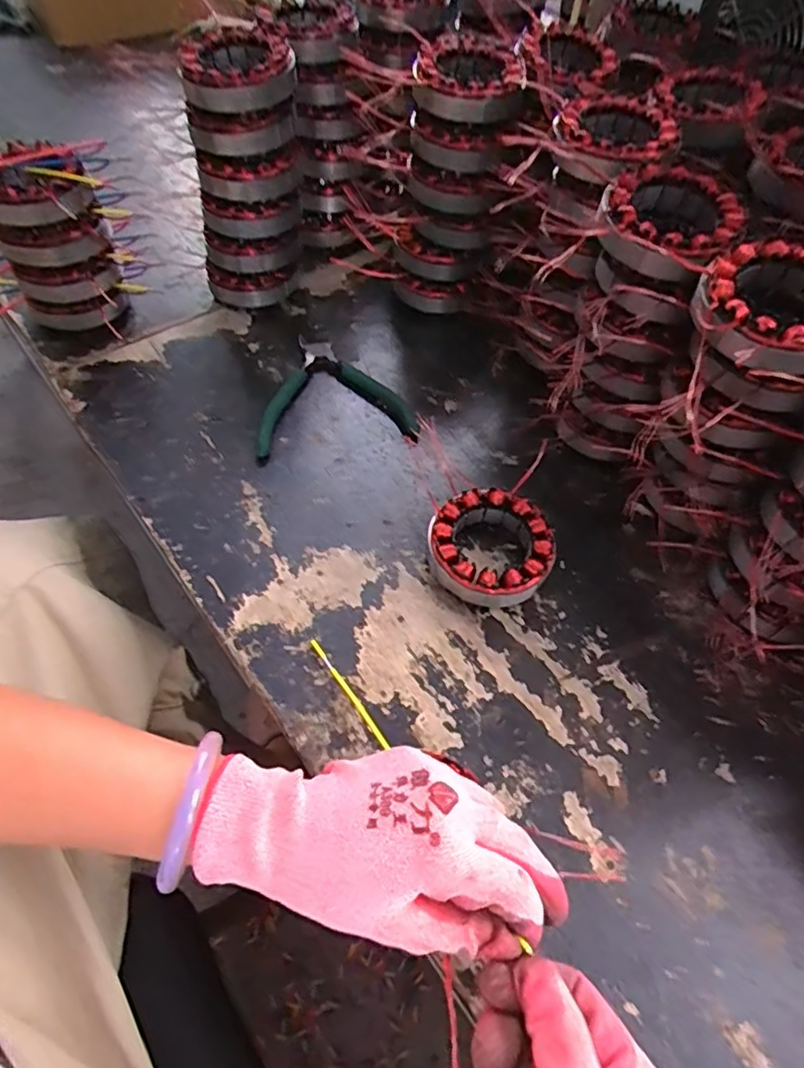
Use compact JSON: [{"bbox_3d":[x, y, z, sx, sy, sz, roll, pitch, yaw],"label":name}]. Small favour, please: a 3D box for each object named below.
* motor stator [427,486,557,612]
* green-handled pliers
[{"bbox_3d":[0.063,0.009,0.428,0.085,0.030,0.084,0,57,0],"label":"motor stator"},{"bbox_3d":[-0.058,-0.118,0.517,0.131,0.016,0.124,-6,57,-4],"label":"green-handled pliers"}]

